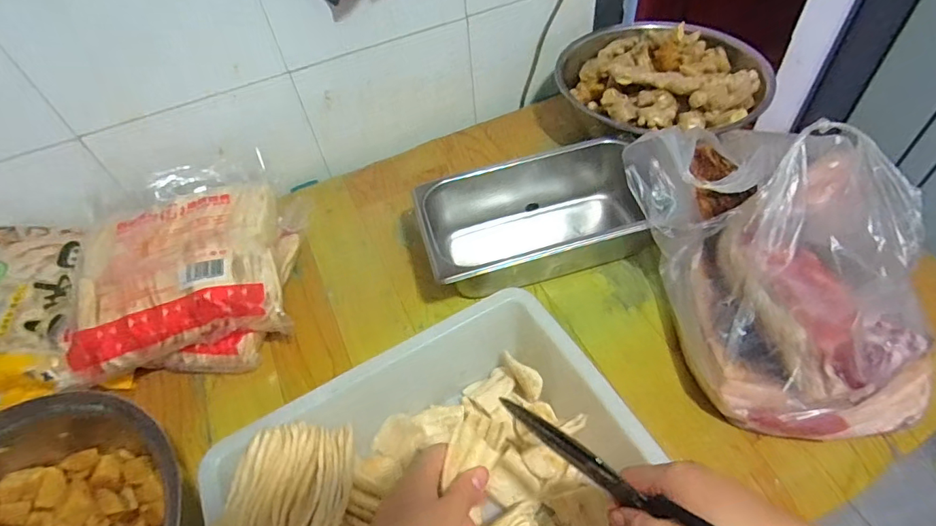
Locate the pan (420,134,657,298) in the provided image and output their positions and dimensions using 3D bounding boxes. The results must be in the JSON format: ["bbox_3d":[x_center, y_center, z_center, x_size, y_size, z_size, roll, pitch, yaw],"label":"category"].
[{"bbox_3d":[0.083,-0.049,0.680,0.286,0.116,0.175,-14,51,-5],"label":"pan"}]

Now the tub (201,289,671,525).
[{"bbox_3d":[-0.029,0.210,0.450,0.359,0.131,0.281,-27,54,-15],"label":"tub"}]

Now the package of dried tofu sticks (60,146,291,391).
[{"bbox_3d":[-0.385,-0.019,0.655,0.250,0.060,0.309,-16,51,-7],"label":"package of dried tofu sticks"}]

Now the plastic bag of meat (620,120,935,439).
[{"bbox_3d":[0.360,-0.018,0.542,0.272,0.180,0.361,-14,51,-6],"label":"plastic bag of meat"}]

